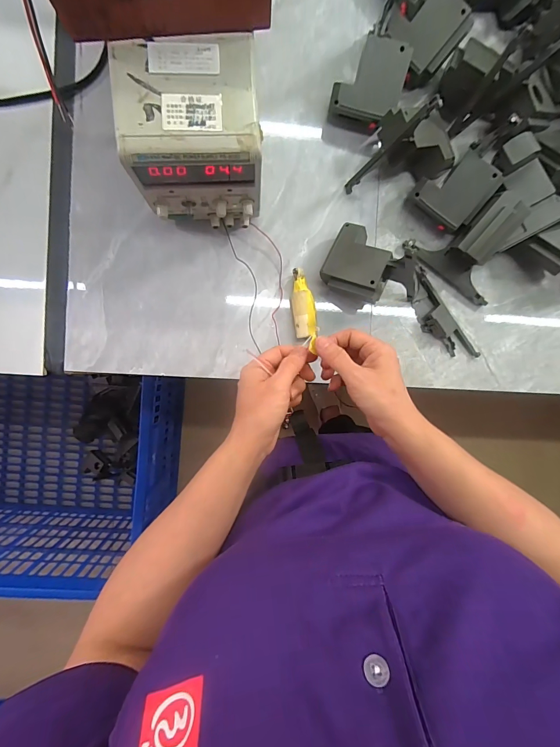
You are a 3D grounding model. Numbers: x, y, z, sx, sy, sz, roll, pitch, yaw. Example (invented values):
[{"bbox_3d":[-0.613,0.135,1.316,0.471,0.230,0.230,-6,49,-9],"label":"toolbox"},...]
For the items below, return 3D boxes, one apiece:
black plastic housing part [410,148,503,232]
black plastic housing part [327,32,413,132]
[{"bbox_3d":[0.218,-0.228,0.423,0.078,0.020,0.078,38,113,-6],"label":"black plastic housing part"},{"bbox_3d":[0.110,-0.355,0.425,0.077,0.066,0.075,21,90,-4],"label":"black plastic housing part"}]

